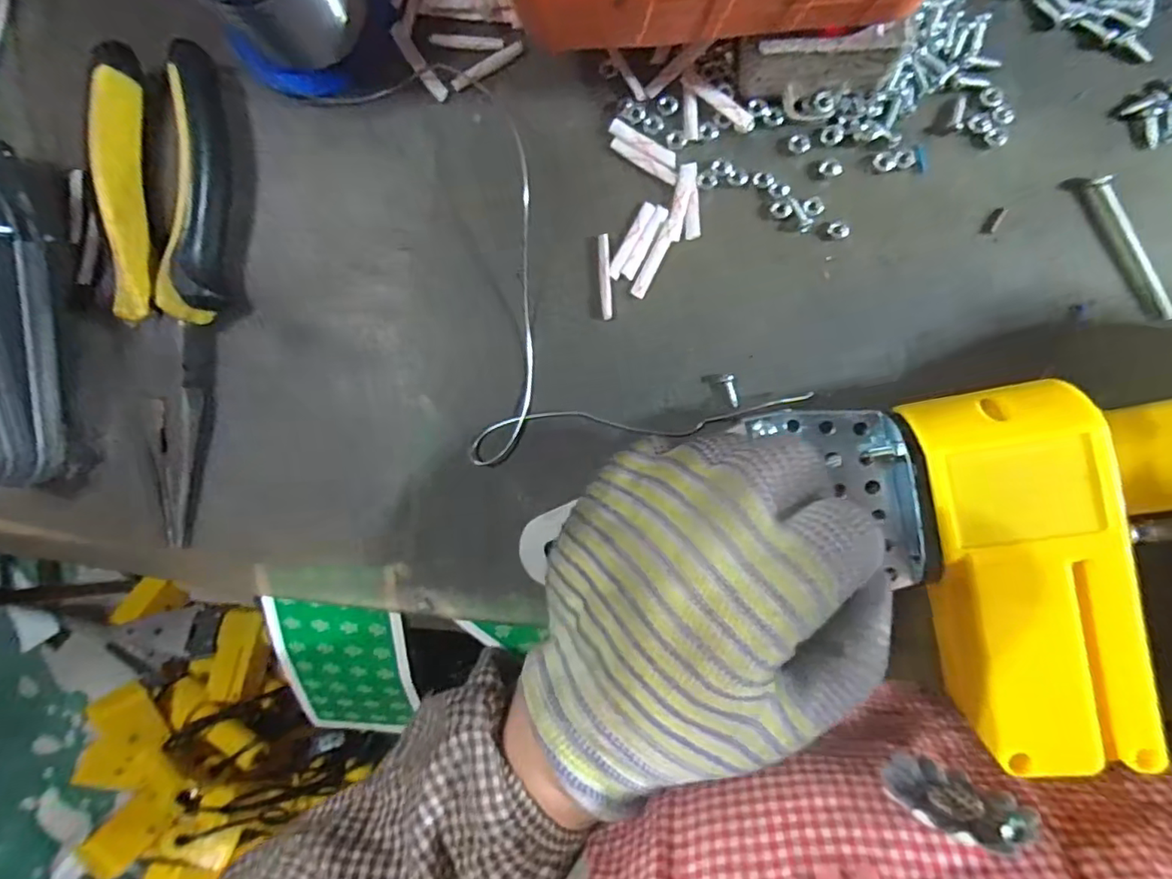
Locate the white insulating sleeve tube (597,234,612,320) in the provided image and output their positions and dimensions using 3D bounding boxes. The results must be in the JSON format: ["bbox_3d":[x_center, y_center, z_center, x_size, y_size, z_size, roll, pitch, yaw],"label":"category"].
[{"bbox_3d":[0.007,-0.062,0.222,0.004,0.004,0.031,-3,95,5],"label":"white insulating sleeve tube"}]

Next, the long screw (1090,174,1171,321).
[{"bbox_3d":[0.196,-0.068,0.207,0.005,0.005,0.056,-28,93,6],"label":"long screw"}]

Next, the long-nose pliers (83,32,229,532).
[{"bbox_3d":[-0.155,-0.054,0.221,0.038,0.023,0.179,-1,95,5],"label":"long-nose pliers"}]

